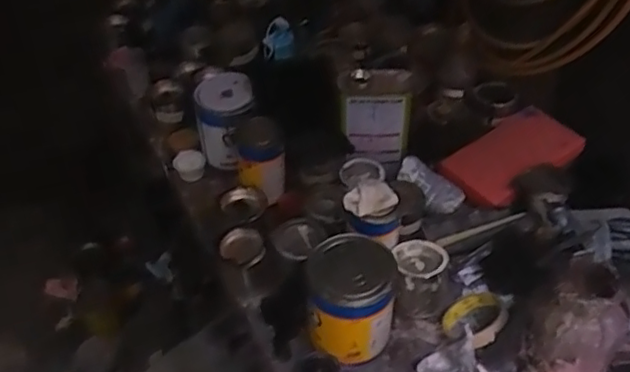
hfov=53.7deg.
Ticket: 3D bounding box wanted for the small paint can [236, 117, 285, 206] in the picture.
[{"bbox_3d":[-0.080,-0.040,0.932,0.070,0.112,0.073,-1,42,1],"label":"small paint can"}]

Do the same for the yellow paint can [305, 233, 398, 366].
[{"bbox_3d":[0.042,0.142,0.756,0.099,0.130,0.098,-1,41,1],"label":"yellow paint can"}]

